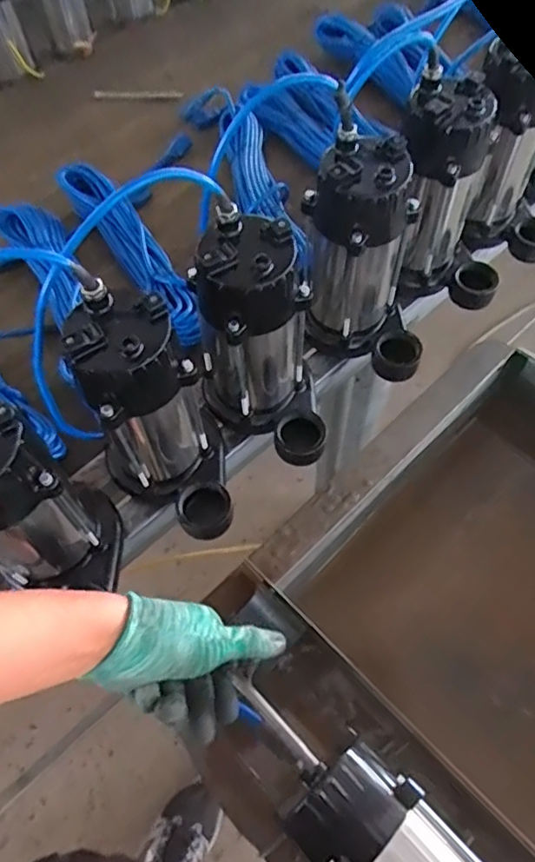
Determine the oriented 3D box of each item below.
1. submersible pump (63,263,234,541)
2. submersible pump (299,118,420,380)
[{"bbox_3d":[-0.104,-0.006,0.551,0.116,0.230,0.142,-13,60,-5],"label":"submersible pump"},{"bbox_3d":[0.109,-0.174,0.643,0.141,0.228,0.108,10,61,8],"label":"submersible pump"}]

